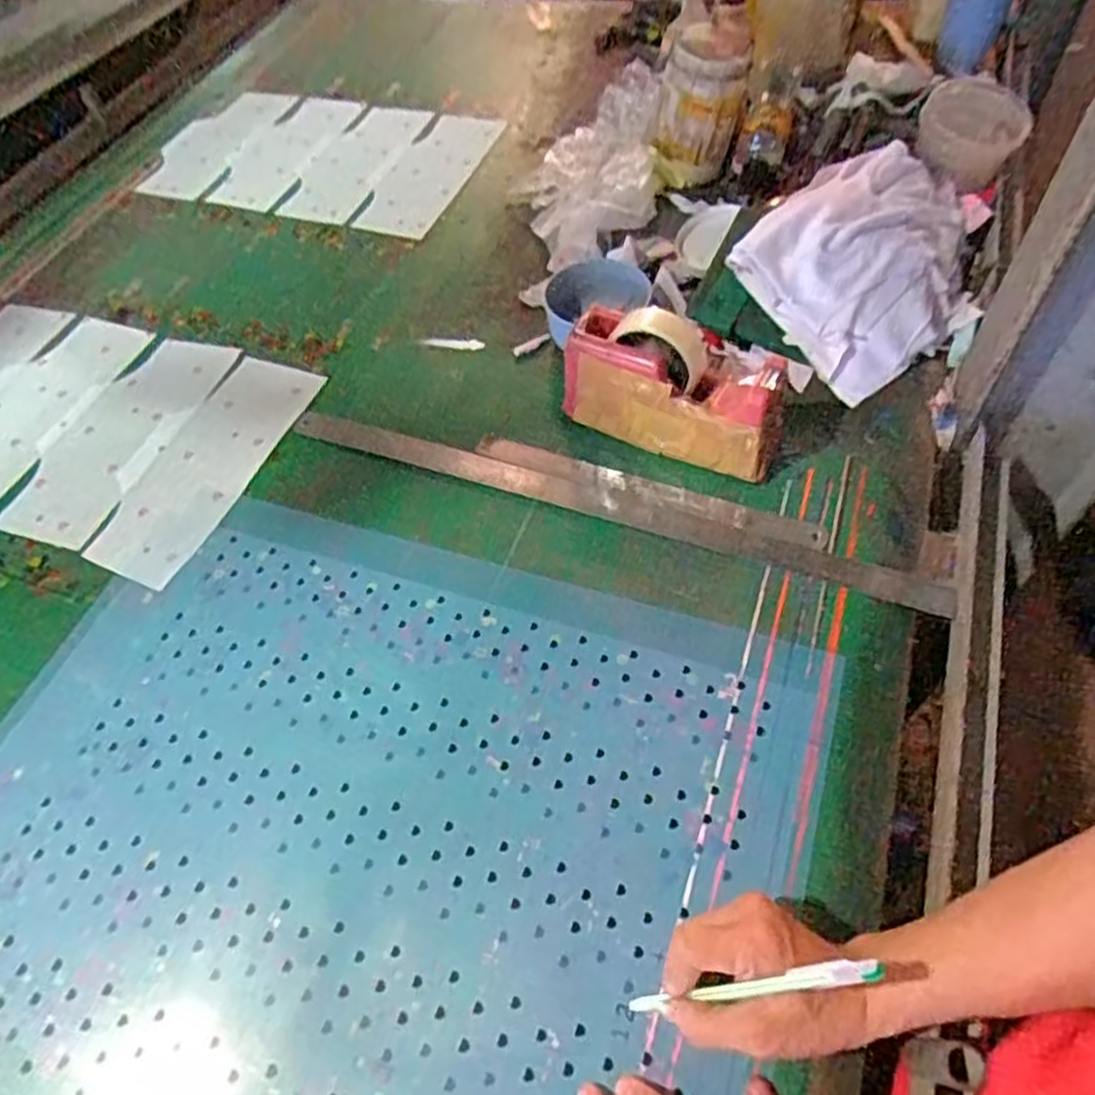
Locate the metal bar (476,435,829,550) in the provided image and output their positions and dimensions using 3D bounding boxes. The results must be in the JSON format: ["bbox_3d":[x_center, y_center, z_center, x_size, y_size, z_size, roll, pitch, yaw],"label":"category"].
[{"bbox_3d":[0.088,-0.059,0.723,0.336,0.007,0.030,18,58,16],"label":"metal bar"}]

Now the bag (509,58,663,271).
[{"bbox_3d":[0.046,-0.453,0.933,0.179,0.109,0.236,-1,55,4],"label":"bag"}]

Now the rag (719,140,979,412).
[{"bbox_3d":[0.348,-0.306,0.806,0.288,0.059,0.211,-39,87,-19],"label":"rag"}]

